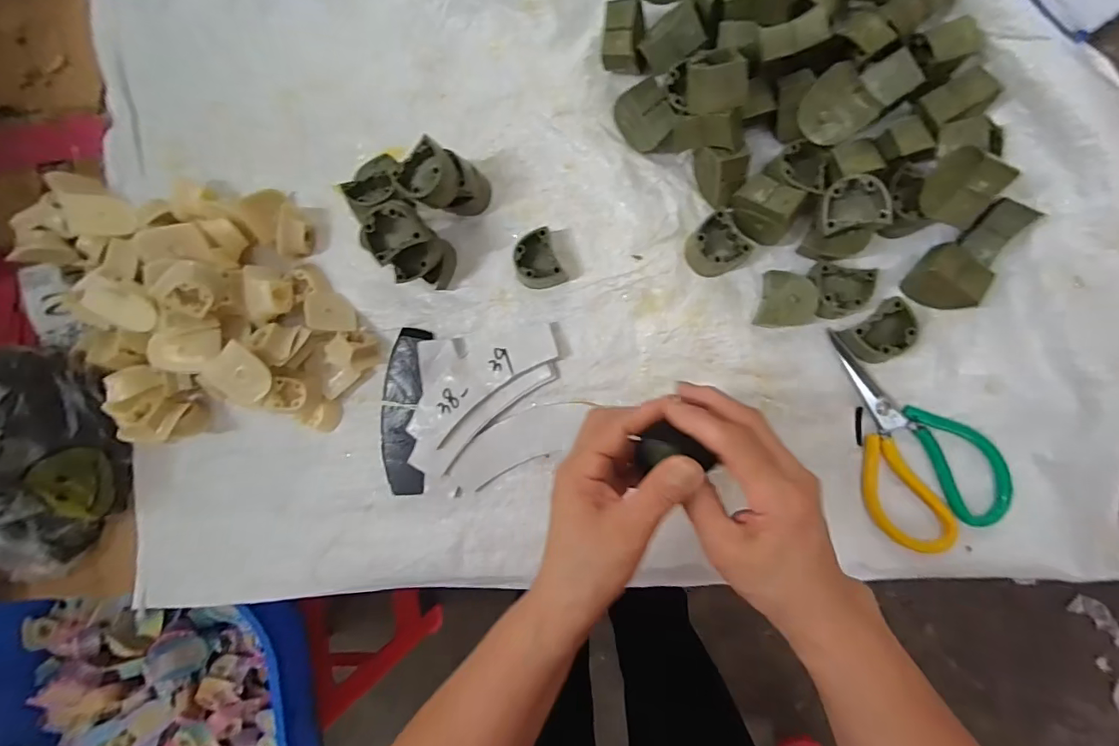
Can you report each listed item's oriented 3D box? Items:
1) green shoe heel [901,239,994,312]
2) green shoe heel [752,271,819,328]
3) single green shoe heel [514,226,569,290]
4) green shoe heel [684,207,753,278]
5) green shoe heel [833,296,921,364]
[{"bbox_3d":[0.301,-0.073,0.383,0.046,0.034,0.043,43,98,4],"label":"green shoe heel"},{"bbox_3d":[0.191,-0.060,0.415,0.043,0.023,0.045,11,95,8],"label":"green shoe heel"},{"bbox_3d":[-0.019,-0.099,0.441,0.037,0.029,0.050,-21,90,9],"label":"single green shoe heel"},{"bbox_3d":[0.133,-0.107,0.415,0.046,0.027,0.046,-35,88,9],"label":"green shoe heel"},{"bbox_3d":[0.258,-0.031,0.399,0.054,0.026,0.037,-35,88,9],"label":"green shoe heel"}]

